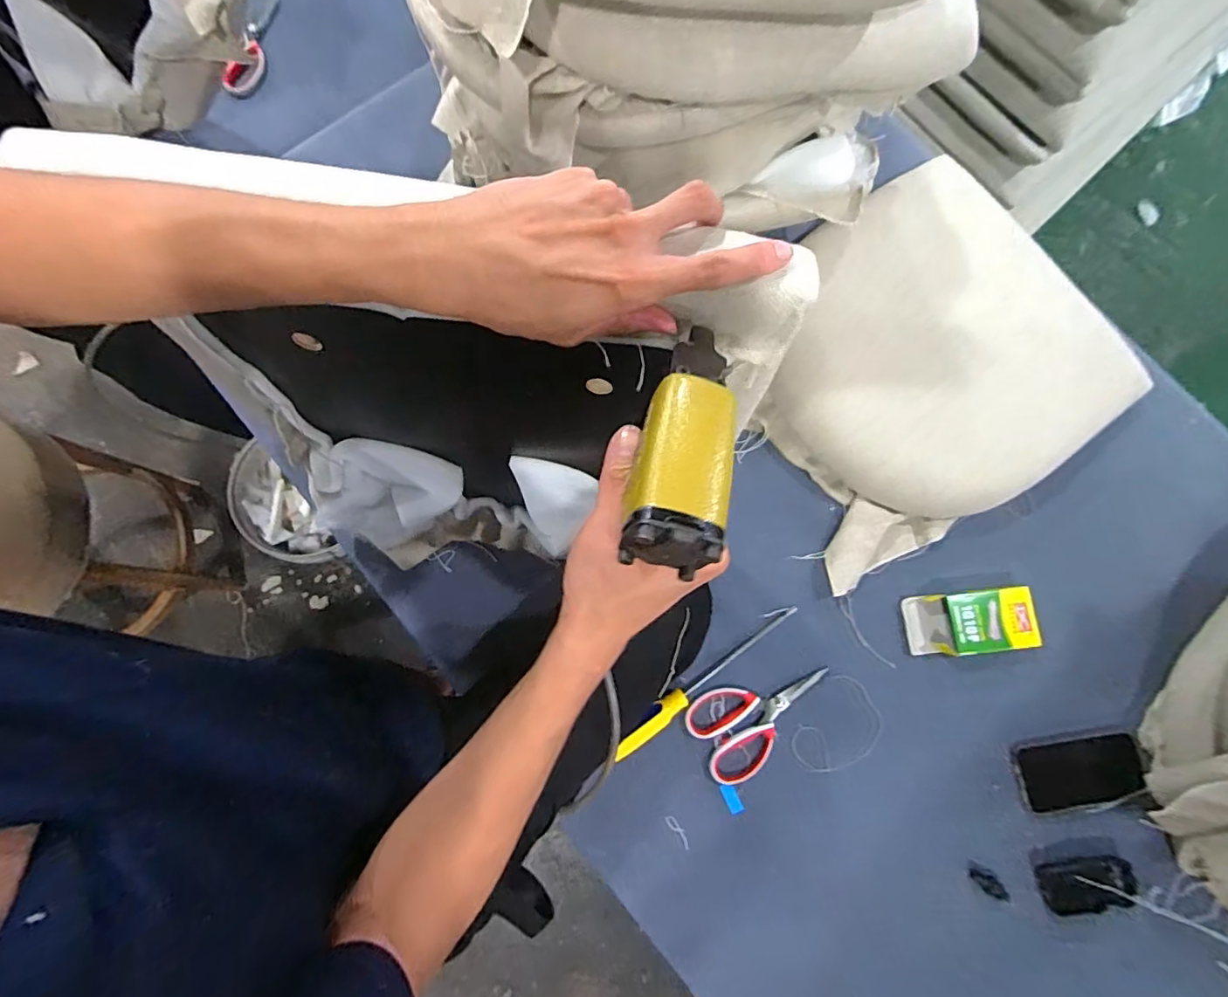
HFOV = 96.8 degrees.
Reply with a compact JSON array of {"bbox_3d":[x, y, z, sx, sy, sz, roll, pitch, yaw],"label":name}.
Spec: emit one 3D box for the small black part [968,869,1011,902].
[{"bbox_3d":[0.455,0.466,0.660,0.056,0.006,0.021,37,81,6],"label":"small black part"}]

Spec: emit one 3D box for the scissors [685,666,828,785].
[{"bbox_3d":[0.189,0.270,0.682,0.186,0.014,0.105,-27,81,-8],"label":"scissors"}]

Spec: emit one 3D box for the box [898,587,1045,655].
[{"bbox_3d":[0.465,0.160,0.706,0.157,0.029,0.075,-5,79,-4],"label":"box"}]

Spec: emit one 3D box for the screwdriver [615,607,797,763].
[{"bbox_3d":[0.116,0.222,0.681,0.284,0.039,0.028,-37,82,-7],"label":"screwdriver"}]

